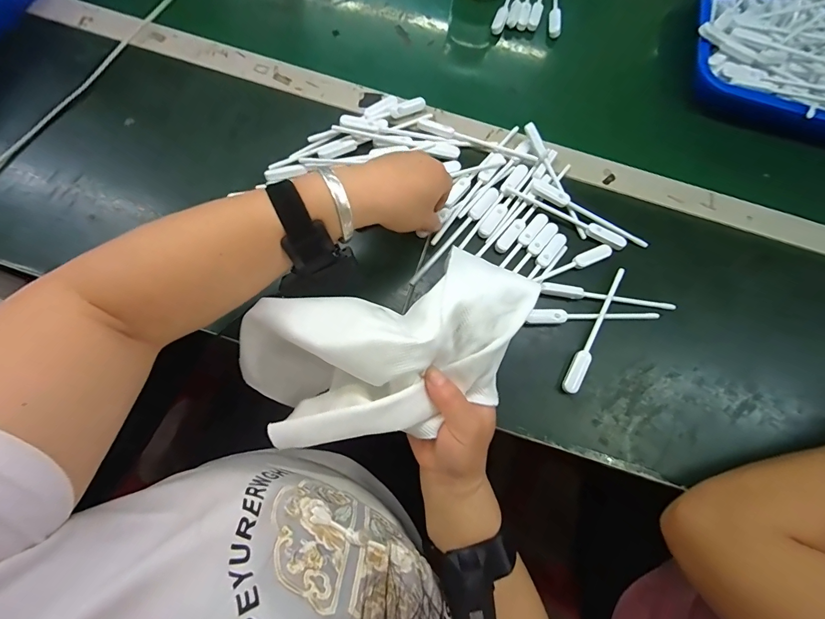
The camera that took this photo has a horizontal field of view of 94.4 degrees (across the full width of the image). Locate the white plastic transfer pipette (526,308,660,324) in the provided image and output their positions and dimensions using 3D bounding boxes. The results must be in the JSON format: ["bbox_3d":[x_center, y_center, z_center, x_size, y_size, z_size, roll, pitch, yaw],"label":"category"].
[{"bbox_3d":[0.185,0.006,0.389,0.141,0.012,0.016,-1,74,-2],"label":"white plastic transfer pipette"}]

